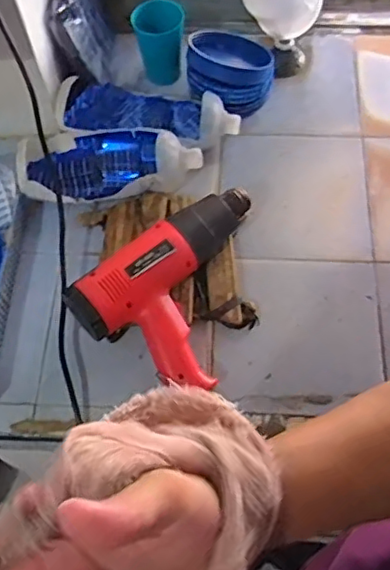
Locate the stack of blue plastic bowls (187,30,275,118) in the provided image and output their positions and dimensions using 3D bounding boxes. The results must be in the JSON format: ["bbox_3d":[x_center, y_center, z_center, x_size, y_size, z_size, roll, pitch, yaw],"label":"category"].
[{"bbox_3d":[0.054,-0.311,0.859,0.122,0.082,0.128,-1,64,1],"label":"stack of blue plastic bowls"}]

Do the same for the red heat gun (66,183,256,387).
[{"bbox_3d":[0.000,0.008,0.698,0.244,0.094,0.167,-38,69,-15],"label":"red heat gun"}]

